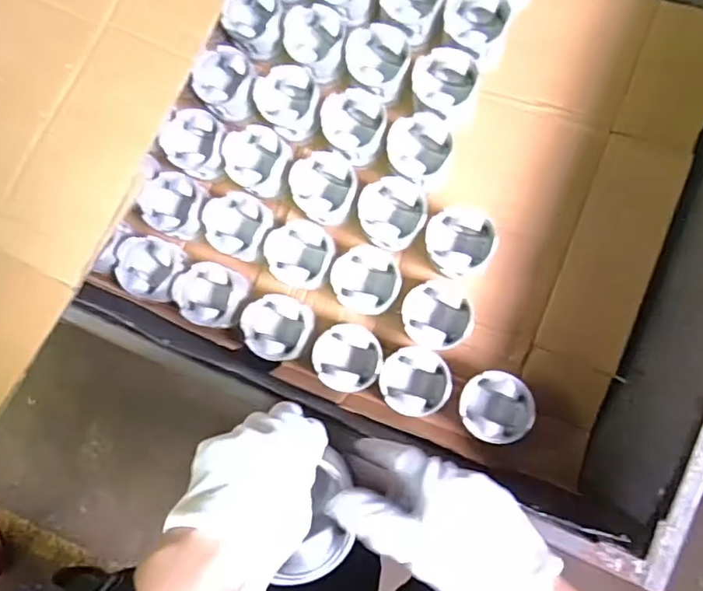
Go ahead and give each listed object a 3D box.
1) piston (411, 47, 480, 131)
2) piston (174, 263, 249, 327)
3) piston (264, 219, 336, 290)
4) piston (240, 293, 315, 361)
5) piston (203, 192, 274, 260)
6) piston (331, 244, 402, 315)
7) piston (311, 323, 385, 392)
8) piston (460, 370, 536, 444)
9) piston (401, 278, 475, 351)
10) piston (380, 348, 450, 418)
[{"bbox_3d":[0.142,-0.305,0.838,0.099,0.081,0.101,-1,84,8],"label":"piston"},{"bbox_3d":[-0.204,0.000,0.831,0.106,0.067,0.092,22,88,9],"label":"piston"},{"bbox_3d":[-0.073,-0.059,0.818,0.100,0.064,0.105,-1,84,8],"label":"piston"},{"bbox_3d":[-0.105,0.046,0.811,0.104,0.059,0.095,-1,84,8],"label":"piston"},{"bbox_3d":[-0.166,-0.105,0.837,0.101,0.056,0.094,-1,84,8],"label":"piston"},{"bbox_3d":[0.022,-0.022,0.804,0.106,0.060,0.100,6,85,8],"label":"piston"},{"bbox_3d":[-0.003,0.089,0.795,0.094,0.053,0.092,-1,84,8],"label":"piston"},{"bbox_3d":[0.197,0.150,0.758,0.088,0.074,0.088,-1,84,8],"label":"piston"},{"bbox_3d":[0.121,0.028,0.782,0.094,0.057,0.094,-1,84,8],"label":"piston"},{"bbox_3d":[0.090,0.119,0.776,0.093,0.059,0.090,-1,84,8],"label":"piston"}]

